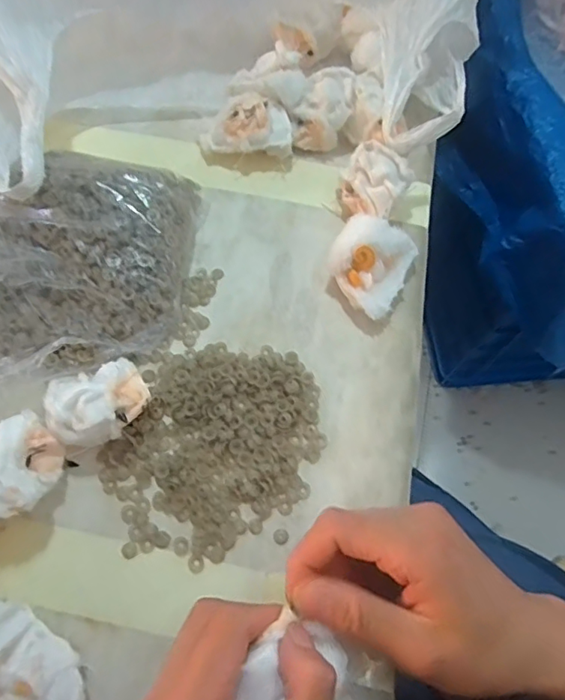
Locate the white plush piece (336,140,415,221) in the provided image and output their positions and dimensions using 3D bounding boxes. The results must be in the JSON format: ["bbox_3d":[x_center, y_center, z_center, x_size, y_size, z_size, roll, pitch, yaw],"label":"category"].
[{"bbox_3d":[0.068,-0.123,0.400,0.047,0.042,0.046,1,67,-2],"label":"white plush piece"}]

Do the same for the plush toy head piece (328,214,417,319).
[{"bbox_3d":[0.060,-0.059,0.373,0.054,0.036,0.066,29,69,9],"label":"plush toy head piece"}]

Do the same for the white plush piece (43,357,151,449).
[{"bbox_3d":[-0.111,0.034,0.327,0.056,0.037,0.047,-23,70,-11],"label":"white plush piece"}]

